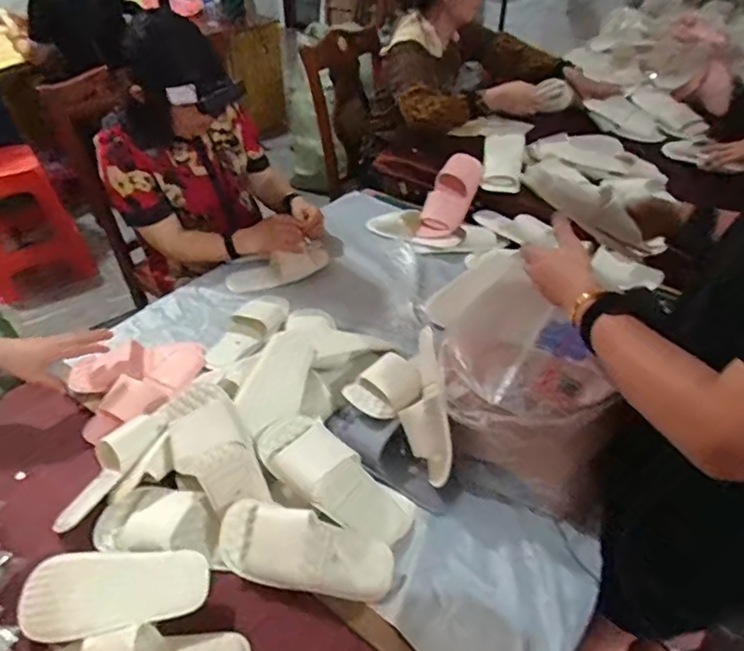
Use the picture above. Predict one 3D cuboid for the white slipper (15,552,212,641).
[{"bbox_3d":[-0.320,0.339,0.702,0.226,0.032,0.097,-2,53,3],"label":"white slipper"}]

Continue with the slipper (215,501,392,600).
[{"bbox_3d":[-0.089,0.299,0.749,0.235,0.061,0.089,6,39,8],"label":"slipper"}]

